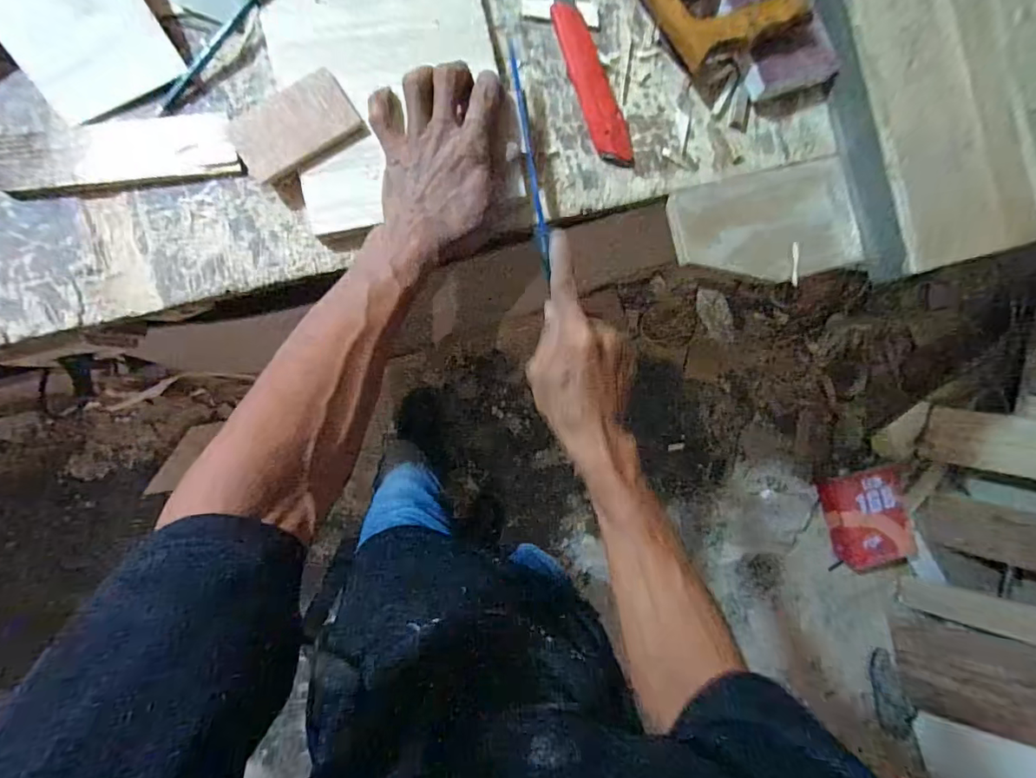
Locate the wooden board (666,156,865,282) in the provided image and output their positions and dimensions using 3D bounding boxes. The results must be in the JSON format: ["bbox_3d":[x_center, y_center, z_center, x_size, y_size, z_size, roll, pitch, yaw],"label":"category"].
[{"bbox_3d":[0.224,-0.146,0.450,0.163,0.012,0.096,-14,94,-7],"label":"wooden board"}]

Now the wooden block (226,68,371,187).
[{"bbox_3d":[-0.166,-0.195,0.372,0.090,0.010,0.055,-31,95,-6],"label":"wooden block"}]

